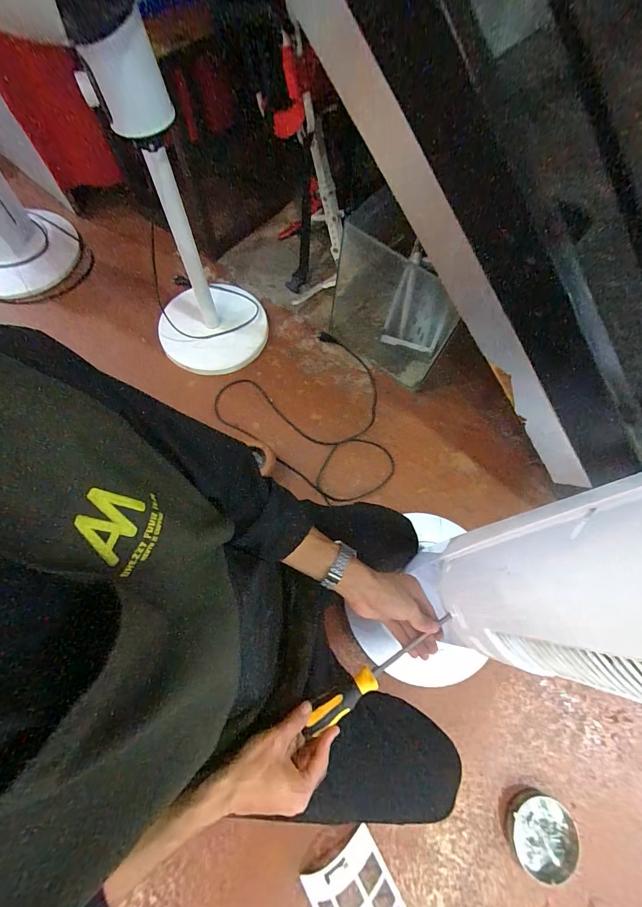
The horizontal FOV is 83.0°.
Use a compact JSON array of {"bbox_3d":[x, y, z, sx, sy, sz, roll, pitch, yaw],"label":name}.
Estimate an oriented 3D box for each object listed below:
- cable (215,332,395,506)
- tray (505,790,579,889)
[{"bbox_3d":[-0.009,-0.079,0.946,0.419,0.018,0.453,1,69,-3],"label":"cable"},{"bbox_3d":[0.400,0.694,0.663,0.110,0.045,0.118,1,69,-3],"label":"tray"}]

